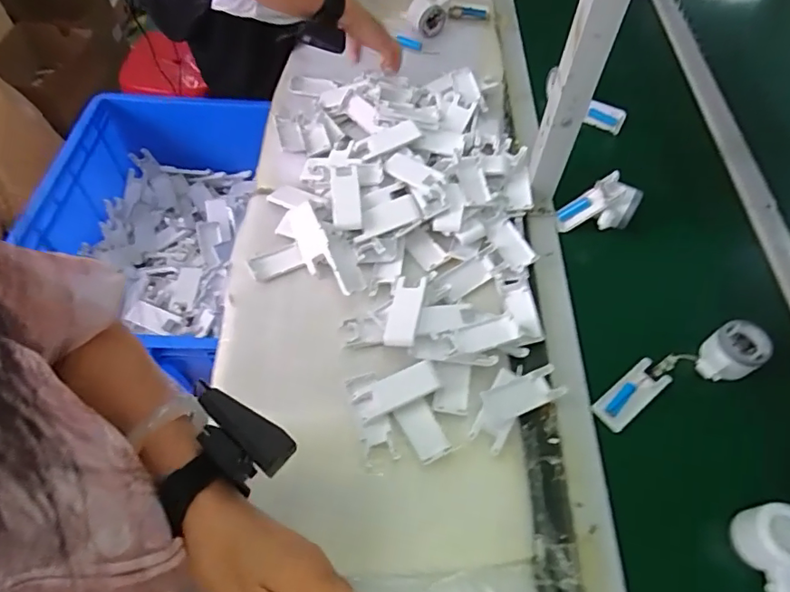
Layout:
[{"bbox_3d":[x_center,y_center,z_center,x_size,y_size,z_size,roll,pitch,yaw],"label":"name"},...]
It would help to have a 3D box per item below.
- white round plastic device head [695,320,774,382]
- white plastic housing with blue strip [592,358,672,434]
[{"bbox_3d":[0.405,0.071,0.623,0.085,0.046,0.057,-25,61,-17],"label":"white round plastic device head"},{"bbox_3d":[0.284,0.118,0.614,0.106,0.008,0.041,-33,64,-21],"label":"white plastic housing with blue strip"}]

